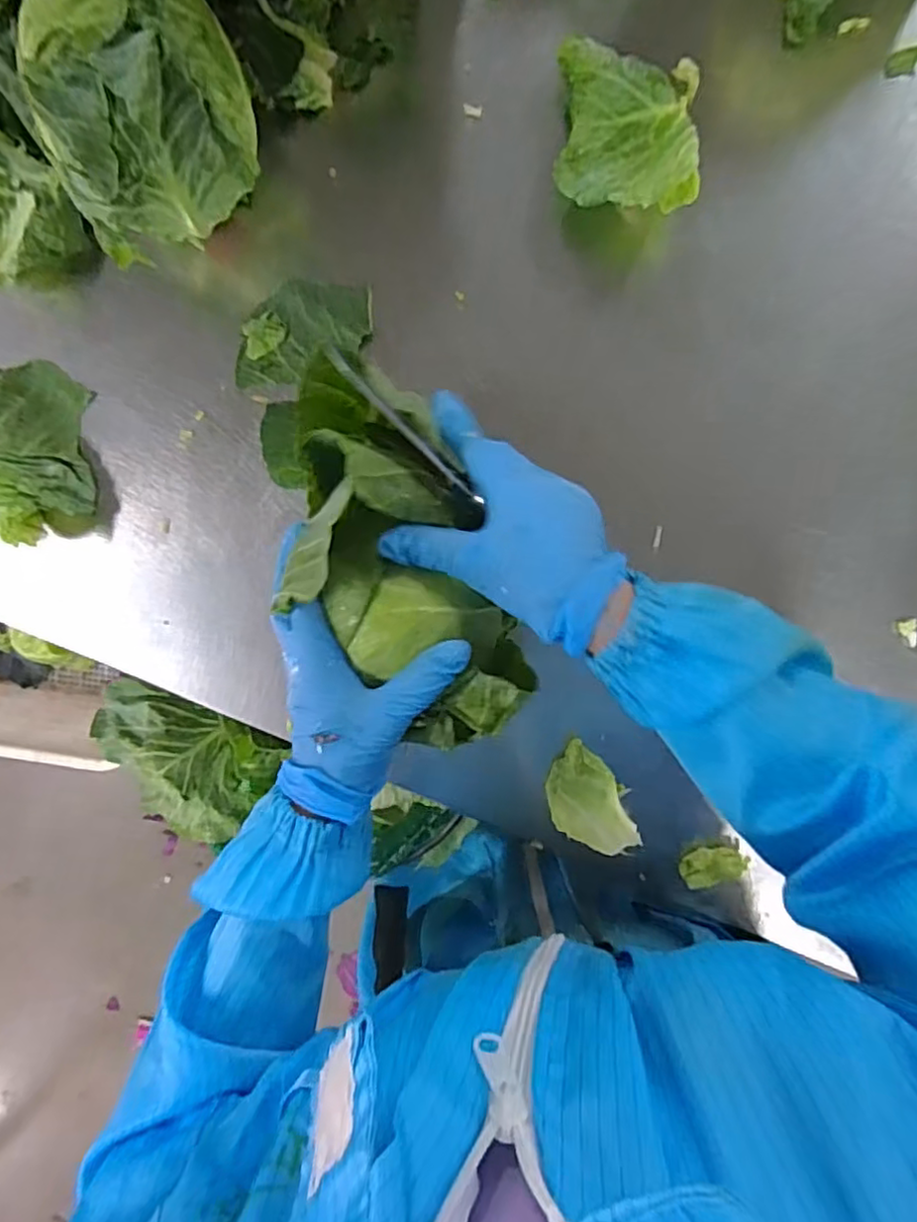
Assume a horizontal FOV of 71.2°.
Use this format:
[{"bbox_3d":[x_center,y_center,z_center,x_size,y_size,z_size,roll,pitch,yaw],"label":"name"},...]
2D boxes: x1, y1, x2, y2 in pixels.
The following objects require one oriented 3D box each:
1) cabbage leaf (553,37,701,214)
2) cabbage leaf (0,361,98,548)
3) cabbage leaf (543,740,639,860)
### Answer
[{"bbox_3d":[0.111,-0.323,0.428,0.095,0.046,0.113,5,94,4],"label":"cabbage leaf"},{"bbox_3d":[-0.324,-0.133,0.474,0.093,0.052,0.149,-37,91,6],"label":"cabbage leaf"},{"bbox_3d":[0.097,0.143,0.474,0.055,0.012,0.081,-44,90,6],"label":"cabbage leaf"}]

